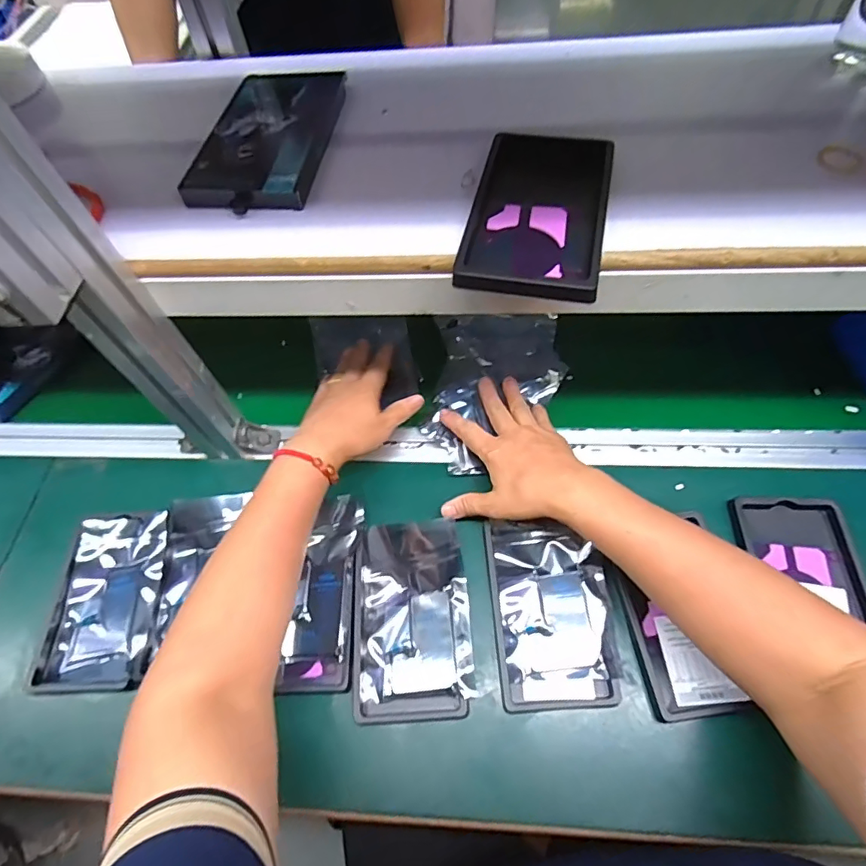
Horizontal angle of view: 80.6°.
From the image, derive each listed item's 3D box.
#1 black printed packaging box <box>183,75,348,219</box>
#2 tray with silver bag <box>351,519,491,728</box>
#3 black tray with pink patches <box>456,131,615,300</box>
[{"bbox_3d":[-0.135,-0.249,0.429,0.095,0.023,0.180,3,59,7],"label":"black printed packaging box"},{"bbox_3d":[-0.017,0.156,0.442,0.100,0.024,0.160,-4,56,1],"label":"tray with silver bag"},{"bbox_3d":[0.077,-0.161,0.362,0.092,0.017,0.160,10,60,11],"label":"black tray with pink patches"}]

